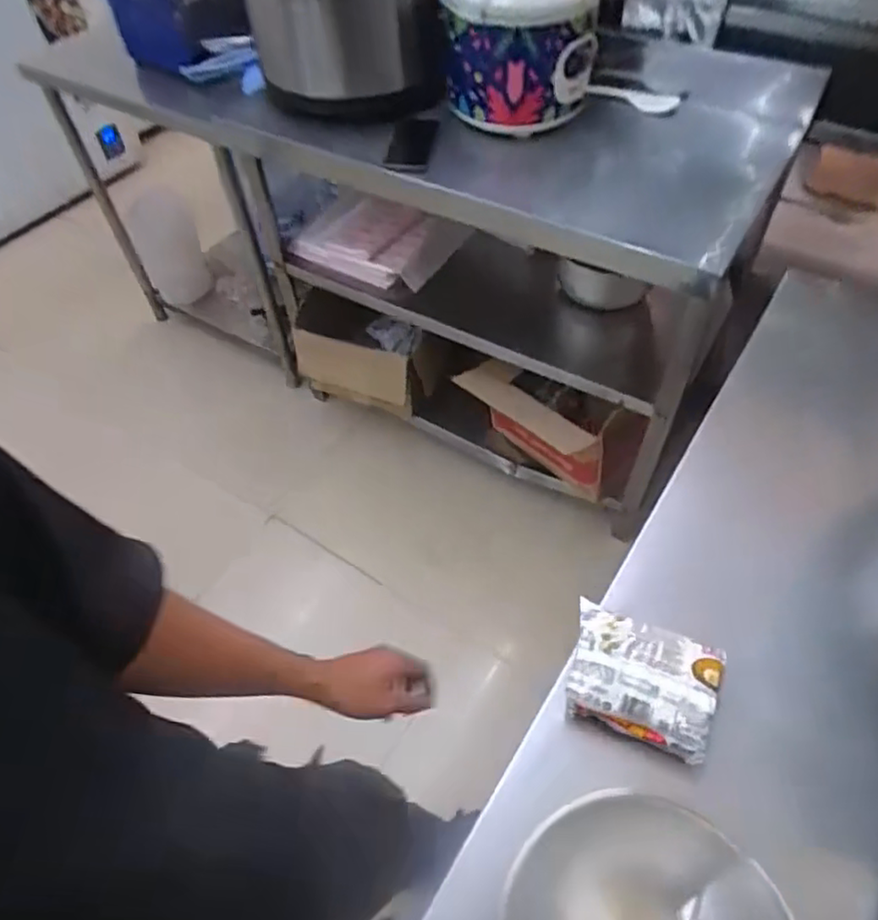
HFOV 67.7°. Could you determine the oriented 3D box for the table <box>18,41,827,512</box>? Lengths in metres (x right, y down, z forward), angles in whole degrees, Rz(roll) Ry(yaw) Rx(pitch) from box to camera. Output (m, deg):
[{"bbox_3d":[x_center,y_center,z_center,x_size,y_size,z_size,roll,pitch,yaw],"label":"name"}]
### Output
[{"bbox_3d":[-0.062,-0.482,1.594,1.462,0.848,0.514,23,58,19],"label":"table"}]

